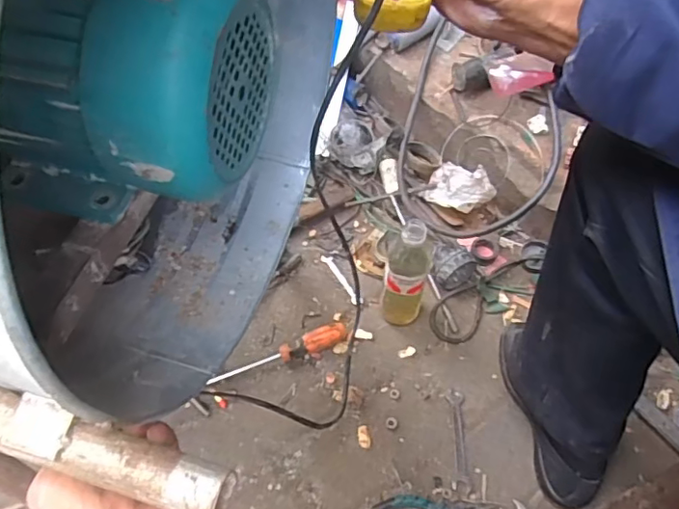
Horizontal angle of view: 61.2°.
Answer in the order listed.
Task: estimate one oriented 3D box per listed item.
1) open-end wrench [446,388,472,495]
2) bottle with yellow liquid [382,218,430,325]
[{"bbox_3d":[0.170,0.263,0.823,0.025,0.005,0.146,3,58,1],"label":"open-end wrench"},{"bbox_3d":[0.099,0.034,0.855,0.058,0.216,0.063,0,58,0],"label":"bottle with yellow liquid"}]

